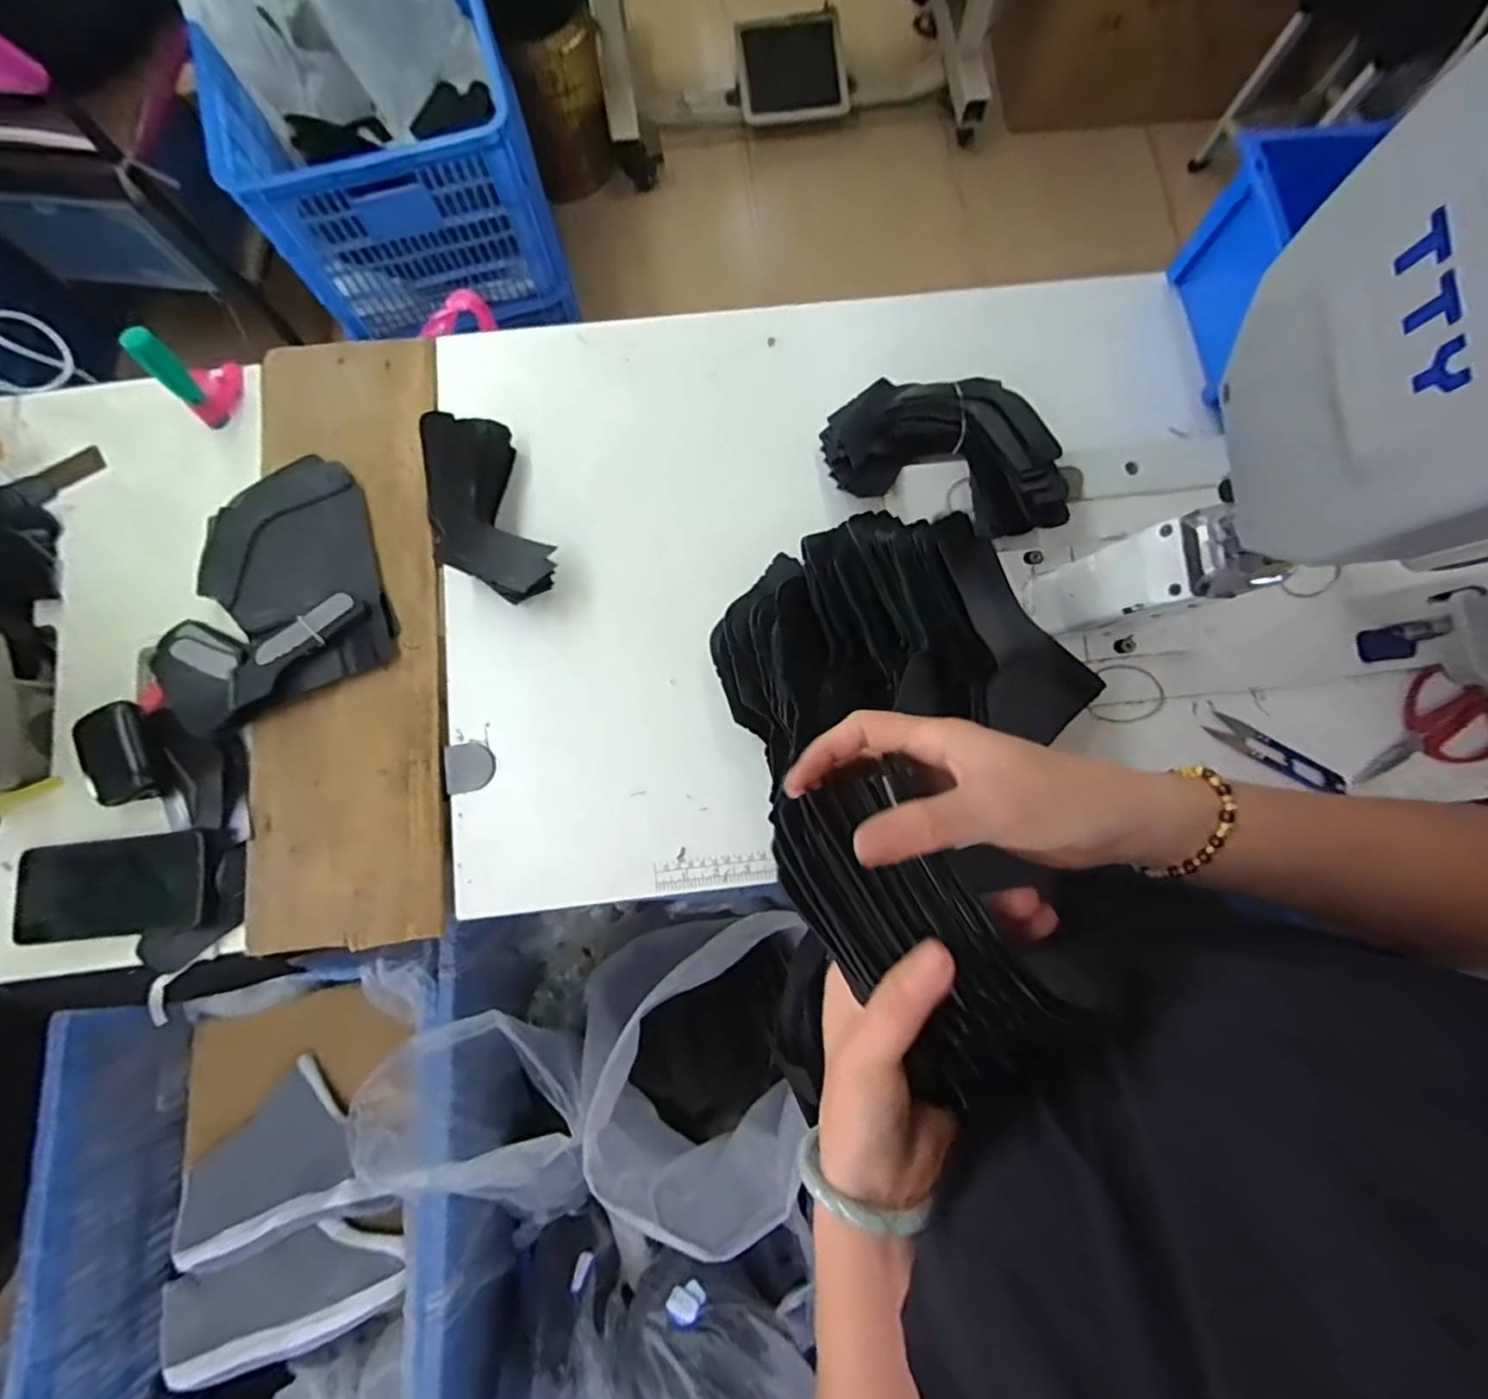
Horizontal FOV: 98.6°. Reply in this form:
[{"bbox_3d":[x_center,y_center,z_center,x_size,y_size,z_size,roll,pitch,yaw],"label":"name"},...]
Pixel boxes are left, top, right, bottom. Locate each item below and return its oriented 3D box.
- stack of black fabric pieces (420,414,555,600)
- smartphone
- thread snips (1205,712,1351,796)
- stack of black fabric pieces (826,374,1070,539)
[{"bbox_3d":[-0.222,-0.158,0.548,0.083,0.063,0.159,-24,81,-4],"label":"stack of black fabric pieces"},{"bbox_3d":[-0.529,0.156,0.529,0.167,0.013,0.079,-8,87,5],"label":"smartphone"},{"bbox_3d":[0.458,0.048,0.552,0.119,0.006,0.025,30,81,5],"label":"thread snips"},{"bbox_3d":[0.175,-0.221,0.553,0.207,0.072,0.132,19,80,3],"label":"stack of black fabric pieces"}]

